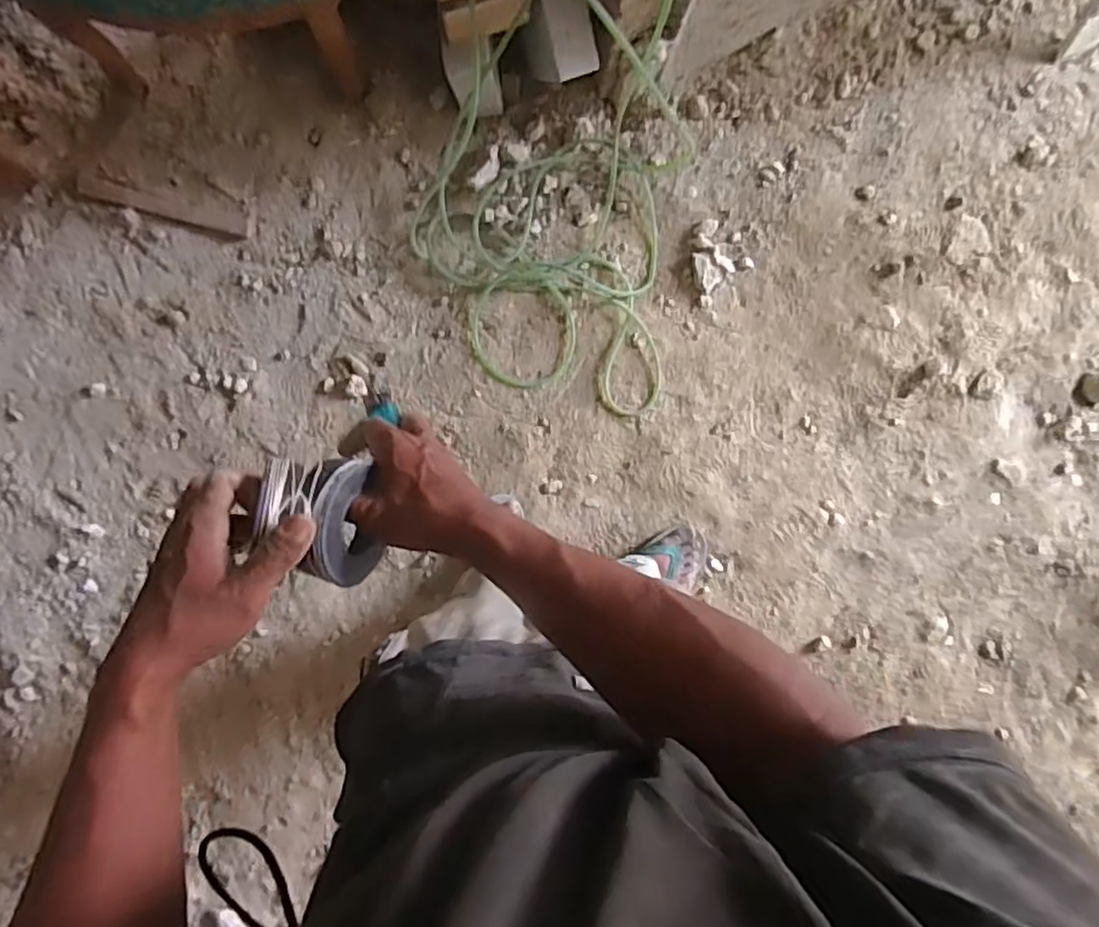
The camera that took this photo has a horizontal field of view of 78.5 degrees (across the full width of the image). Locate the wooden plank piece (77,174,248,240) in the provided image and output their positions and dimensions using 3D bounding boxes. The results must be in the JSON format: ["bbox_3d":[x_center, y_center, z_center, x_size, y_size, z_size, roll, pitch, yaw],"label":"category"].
[{"bbox_3d":[-0.724,-0.478,1.259,0.302,0.023,0.047,15,93,-3],"label":"wooden plank piece"}]

